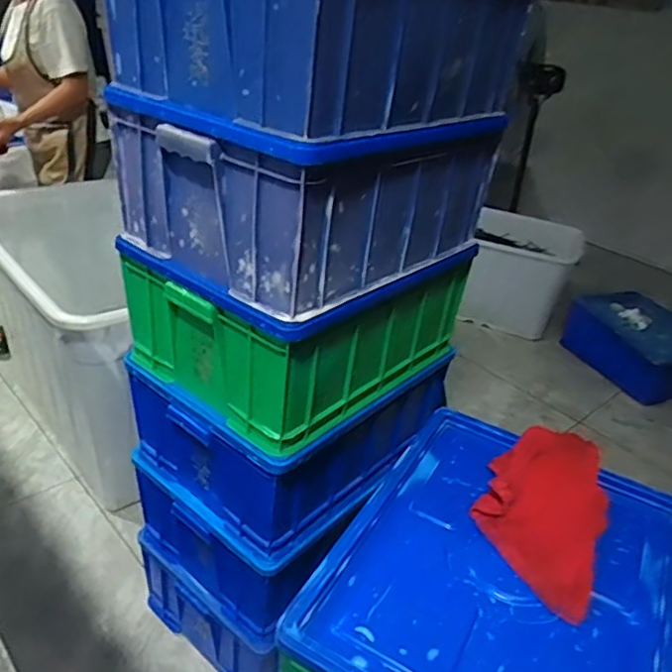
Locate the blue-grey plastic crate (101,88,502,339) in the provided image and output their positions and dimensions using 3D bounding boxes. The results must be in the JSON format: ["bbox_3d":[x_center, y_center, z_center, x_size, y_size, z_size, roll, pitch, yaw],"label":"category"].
[{"bbox_3d":[-0.035,-0.263,1.037,0.403,0.258,0.529,27,36,31],"label":"blue-grey plastic crate"}]

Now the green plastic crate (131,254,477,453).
[{"bbox_3d":[-0.064,-0.053,1.158,0.385,0.218,0.512,27,36,31],"label":"green plastic crate"}]

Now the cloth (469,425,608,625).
[{"bbox_3d":[0.303,0.243,0.896,0.174,0.059,0.310,18,32,19],"label":"cloth"}]

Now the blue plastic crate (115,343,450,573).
[{"bbox_3d":[-0.094,0.154,1.282,0.419,0.258,0.515,27,36,31],"label":"blue plastic crate"}]

